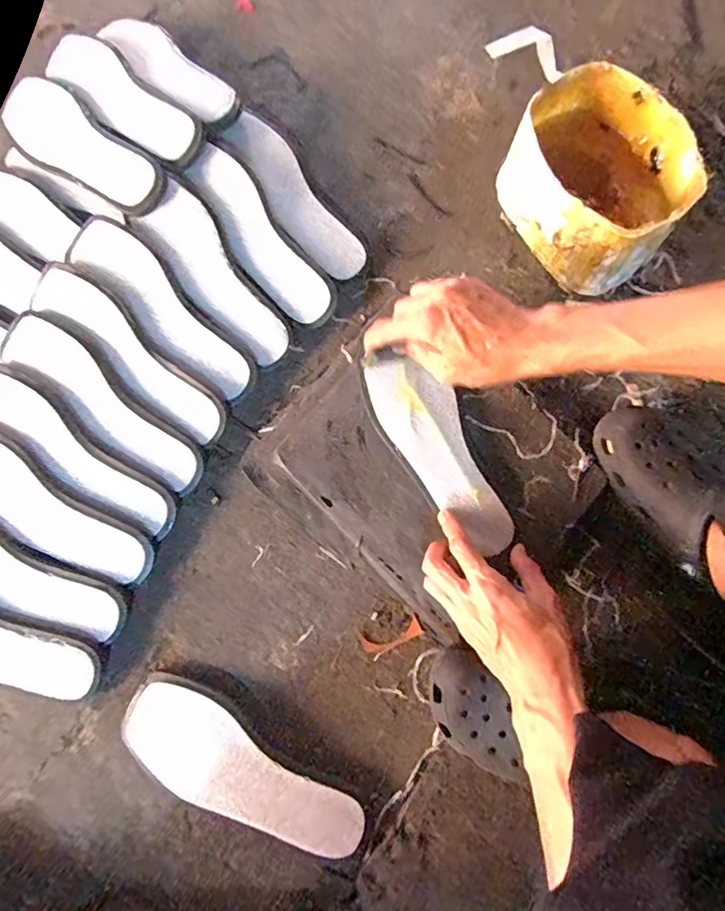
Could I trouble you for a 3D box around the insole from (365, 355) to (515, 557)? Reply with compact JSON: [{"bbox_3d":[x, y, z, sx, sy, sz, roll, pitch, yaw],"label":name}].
[{"bbox_3d":[0.082,-0.007,0.518,0.073,0.017,0.219,-31,78,-5],"label":"insole"}]

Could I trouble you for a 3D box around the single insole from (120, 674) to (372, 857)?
[{"bbox_3d":[-0.120,0.309,0.499,0.252,0.025,0.086,33,81,6],"label":"single insole"}]

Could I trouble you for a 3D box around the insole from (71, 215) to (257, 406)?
[{"bbox_3d":[-0.221,-0.161,0.559,0.071,0.022,0.250,-44,82,-8],"label":"insole"}]

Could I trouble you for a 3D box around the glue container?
[{"bbox_3d":[0.241,-0.285,0.551,0.181,0.130,0.152,38,81,7],"label":"glue container"}]

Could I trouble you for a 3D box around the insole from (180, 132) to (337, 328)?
[{"bbox_3d":[-0.120,-0.249,0.579,0.070,0.022,0.236,-36,90,9],"label":"insole"}]

